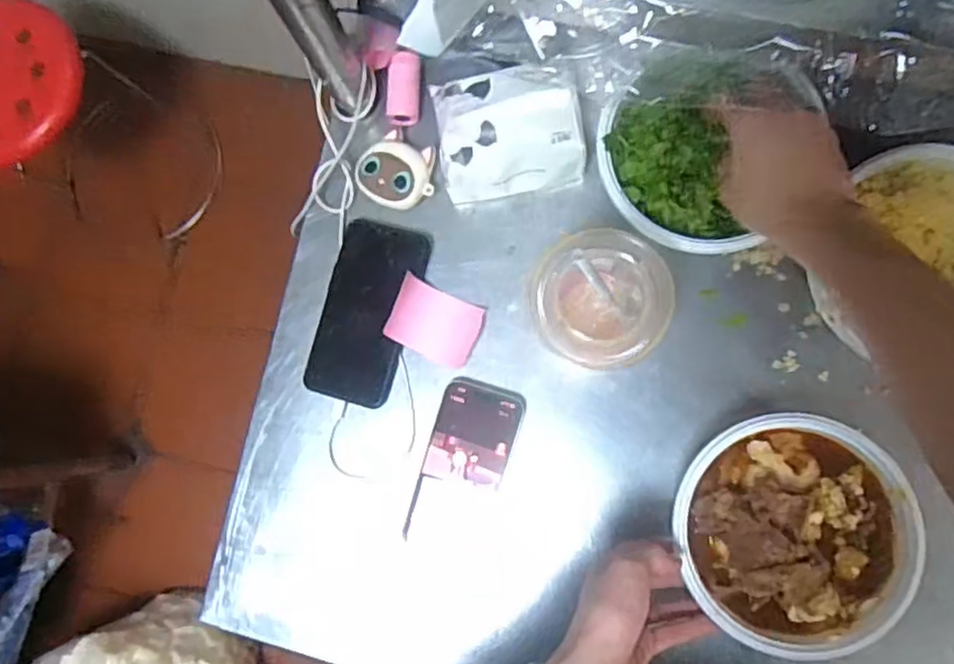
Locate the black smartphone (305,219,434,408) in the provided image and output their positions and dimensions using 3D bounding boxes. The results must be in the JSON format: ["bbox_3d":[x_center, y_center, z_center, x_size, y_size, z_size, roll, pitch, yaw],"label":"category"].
[{"bbox_3d":[-0.098,-0.018,0.609,0.083,0.017,0.158,14,86,8],"label":"black smartphone"}]

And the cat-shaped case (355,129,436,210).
[{"bbox_3d":[-0.069,-0.141,0.603,0.065,0.022,0.063,36,89,9],"label":"cat-shaped case"}]

